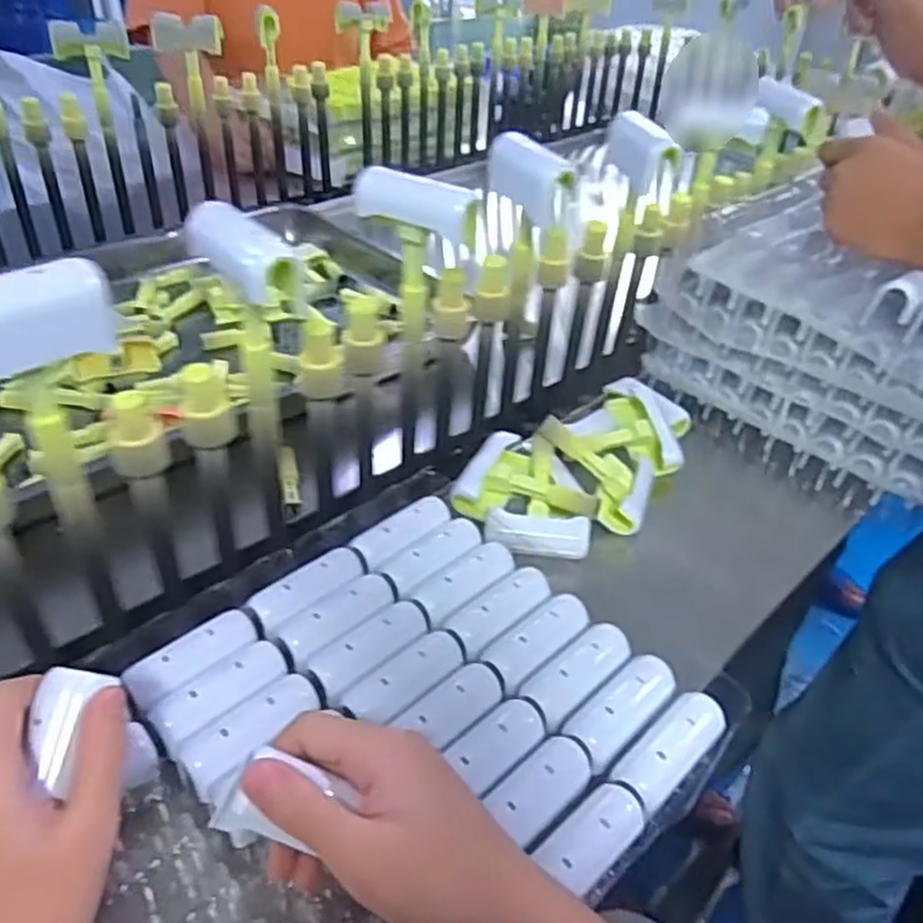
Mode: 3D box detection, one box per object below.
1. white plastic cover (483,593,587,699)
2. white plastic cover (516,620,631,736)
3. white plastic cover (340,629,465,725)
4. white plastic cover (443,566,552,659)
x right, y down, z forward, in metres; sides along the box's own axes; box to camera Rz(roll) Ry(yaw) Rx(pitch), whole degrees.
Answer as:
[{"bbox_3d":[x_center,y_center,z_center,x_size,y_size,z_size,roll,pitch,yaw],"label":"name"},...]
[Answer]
[{"bbox_3d":[0.047,0.108,0.474,0.072,0.015,0.032,-28,48,-34],"label":"white plastic cover"},{"bbox_3d":[0.069,0.124,0.460,0.073,0.014,0.031,-29,48,-34],"label":"white plastic cover"},{"bbox_3d":[-0.028,0.123,0.446,0.078,0.011,0.033,-28,48,-34],"label":"white plastic cover"},{"bbox_3d":[0.024,0.093,0.492,0.073,0.014,0.032,-29,48,-35],"label":"white plastic cover"}]

